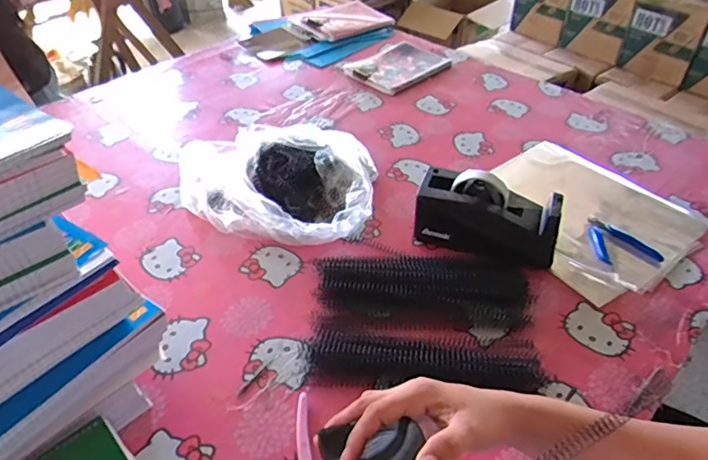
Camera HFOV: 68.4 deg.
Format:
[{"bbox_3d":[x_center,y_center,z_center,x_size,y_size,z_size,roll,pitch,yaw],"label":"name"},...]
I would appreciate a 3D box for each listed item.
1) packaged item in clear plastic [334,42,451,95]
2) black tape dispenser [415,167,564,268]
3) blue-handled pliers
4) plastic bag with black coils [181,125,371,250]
[{"bbox_3d":[0.099,-0.393,1.242,0.233,0.017,0.187,-30,52,-29],"label":"packaged item in clear plastic"},{"bbox_3d":[0.193,-0.018,0.759,0.198,0.120,0.073,15,45,14],"label":"black tape dispenser"},{"bbox_3d":[0.399,0.012,0.787,0.092,0.010,0.098,-3,44,-4],"label":"blue-handled pliers"},{"bbox_3d":[-0.143,-0.079,0.868,0.350,0.061,0.271,3,44,3],"label":"plastic bag with black coils"}]

